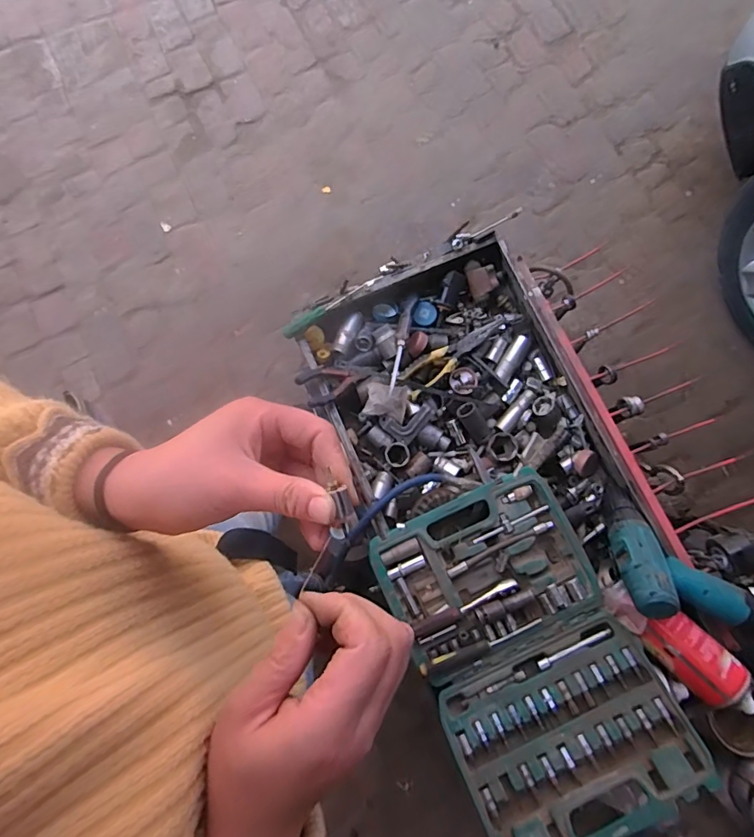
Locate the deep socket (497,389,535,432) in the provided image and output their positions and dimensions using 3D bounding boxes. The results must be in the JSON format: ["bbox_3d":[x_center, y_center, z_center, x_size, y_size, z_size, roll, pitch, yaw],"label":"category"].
[{"bbox_3d":[0.204,-0.011,0.733,0.022,0.016,0.079,38,80,8],"label":"deep socket"}]

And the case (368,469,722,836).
[{"bbox_3d":[0.175,0.267,0.589,0.253,0.092,0.373,-25,79,-5],"label":"case"}]

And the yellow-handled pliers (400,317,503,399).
[{"bbox_3d":[0.114,-0.101,0.752,0.185,0.020,0.043,-38,80,-8],"label":"yellow-handled pliers"}]

